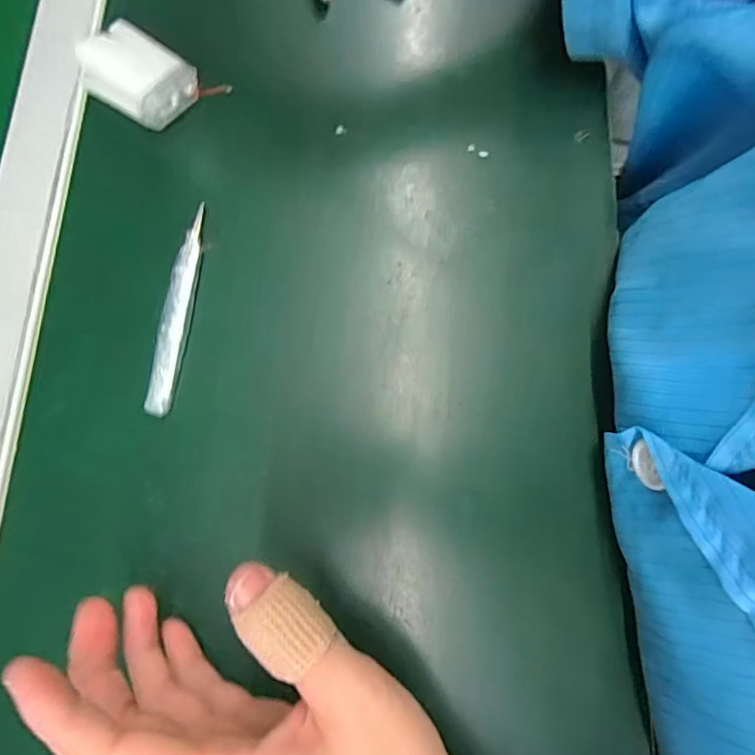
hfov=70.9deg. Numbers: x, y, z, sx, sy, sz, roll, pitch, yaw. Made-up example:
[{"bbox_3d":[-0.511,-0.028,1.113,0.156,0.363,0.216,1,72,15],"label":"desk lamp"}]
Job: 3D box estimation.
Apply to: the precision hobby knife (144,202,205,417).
[{"bbox_3d":[-0.101,-0.036,0.269,0.012,0.006,0.109,8,76,3],"label":"precision hobby knife"}]

